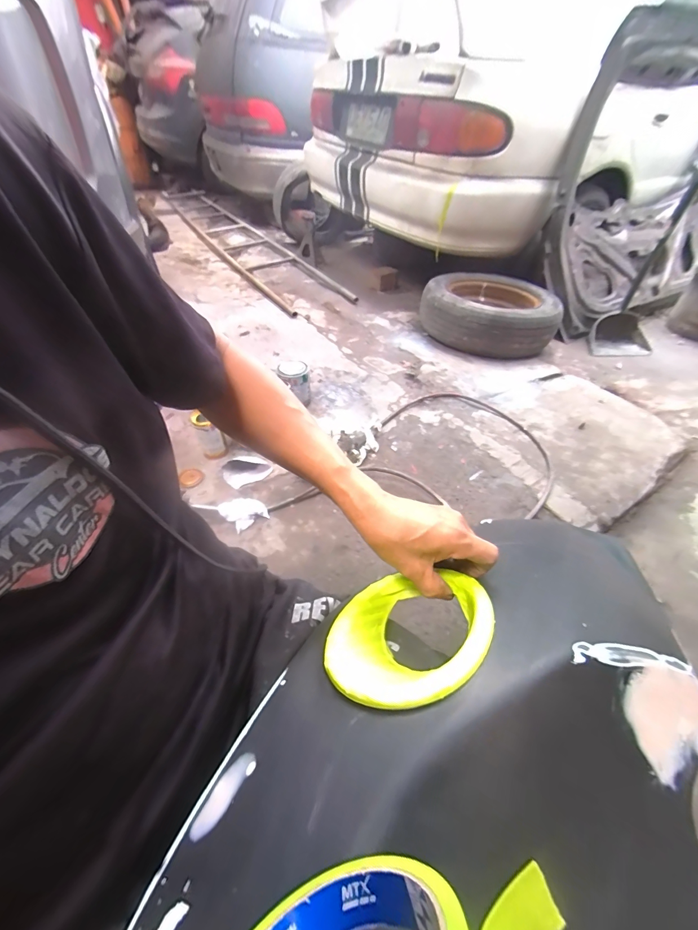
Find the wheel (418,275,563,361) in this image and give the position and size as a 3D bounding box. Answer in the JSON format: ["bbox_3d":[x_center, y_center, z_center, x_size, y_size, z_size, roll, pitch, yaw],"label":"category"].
[{"bbox_3d":[0.608,-0.683,1.557,0.551,0.186,0.511,13,47,10],"label":"wheel"}]

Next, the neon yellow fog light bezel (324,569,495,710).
[{"bbox_3d":[0.058,0.151,0.315,0.177,0.038,0.141,-18,12,-36],"label":"neon yellow fog light bezel"}]

